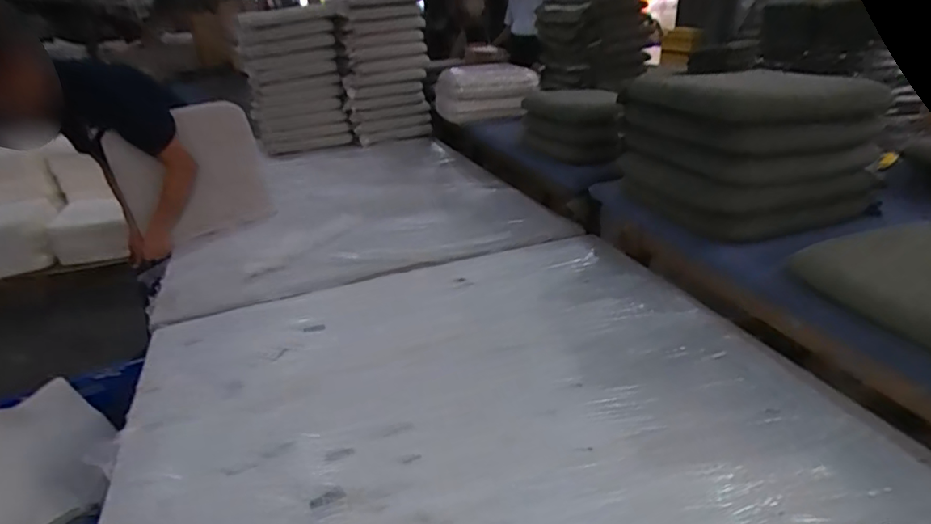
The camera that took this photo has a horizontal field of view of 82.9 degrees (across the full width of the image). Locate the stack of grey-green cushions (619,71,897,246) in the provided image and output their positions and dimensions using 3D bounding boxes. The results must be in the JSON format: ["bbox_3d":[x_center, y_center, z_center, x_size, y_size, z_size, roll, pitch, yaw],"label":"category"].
[{"bbox_3d":[0.652,-0.279,1.276,0.284,0.343,0.517,-18,29,-28],"label":"stack of grey-green cushions"}]

